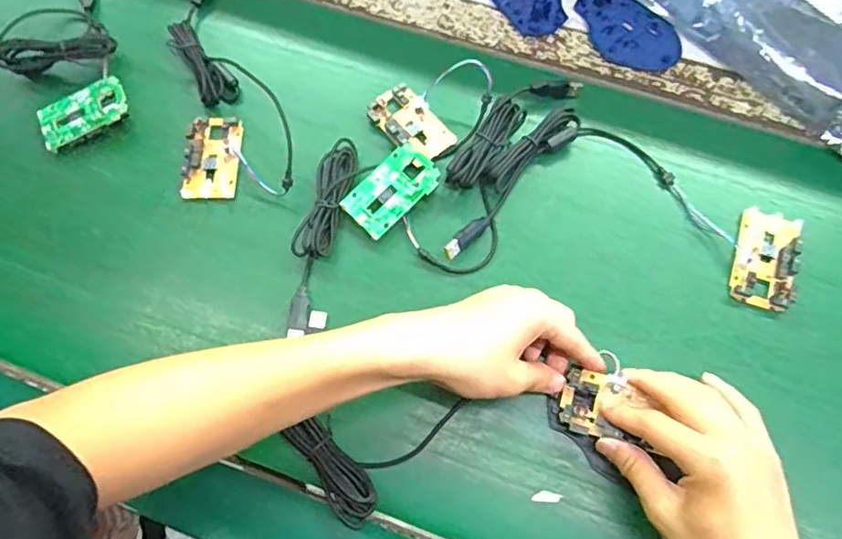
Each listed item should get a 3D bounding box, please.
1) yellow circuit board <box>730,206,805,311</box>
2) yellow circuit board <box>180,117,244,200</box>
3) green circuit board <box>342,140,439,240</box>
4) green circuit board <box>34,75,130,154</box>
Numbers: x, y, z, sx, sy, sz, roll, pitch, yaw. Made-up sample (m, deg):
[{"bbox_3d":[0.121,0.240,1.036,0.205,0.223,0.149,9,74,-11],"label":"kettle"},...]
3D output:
[{"bbox_3d":[0.272,-0.008,0.454,0.046,0.010,0.079,18,71,7],"label":"yellow circuit board"},{"bbox_3d":[-0.179,-0.096,0.497,0.045,0.013,0.075,0,70,1],"label":"yellow circuit board"},{"bbox_3d":[-0.023,-0.065,0.474,0.044,0.014,0.079,42,76,14],"label":"green circuit board"},{"bbox_3d":[-0.294,-0.136,0.502,0.076,0.010,0.040,-27,79,-2],"label":"green circuit board"}]

